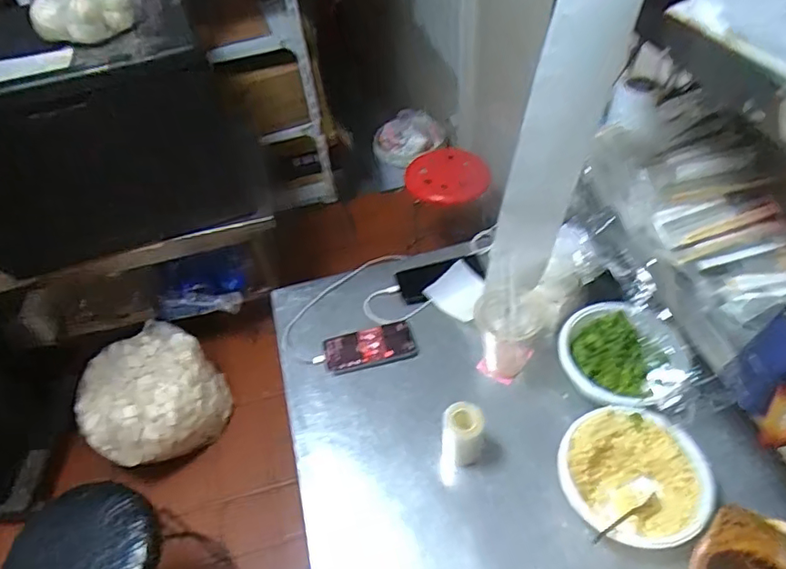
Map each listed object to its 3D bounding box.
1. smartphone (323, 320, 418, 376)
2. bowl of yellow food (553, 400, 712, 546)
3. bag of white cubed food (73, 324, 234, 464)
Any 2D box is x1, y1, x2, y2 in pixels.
[{"bbox_3d":[-0.037,0.101,0.885,0.142,0.010,0.074,-15,50,-6],"label":"smartphone"},{"bbox_3d":[0.300,0.243,0.686,0.166,0.057,0.165,-3,50,4],"label":"bowl of yellow food"},{"bbox_3d":[-0.705,0.332,1.606,0.320,0.248,0.371,30,56,29],"label":"bag of white cubed food"}]

